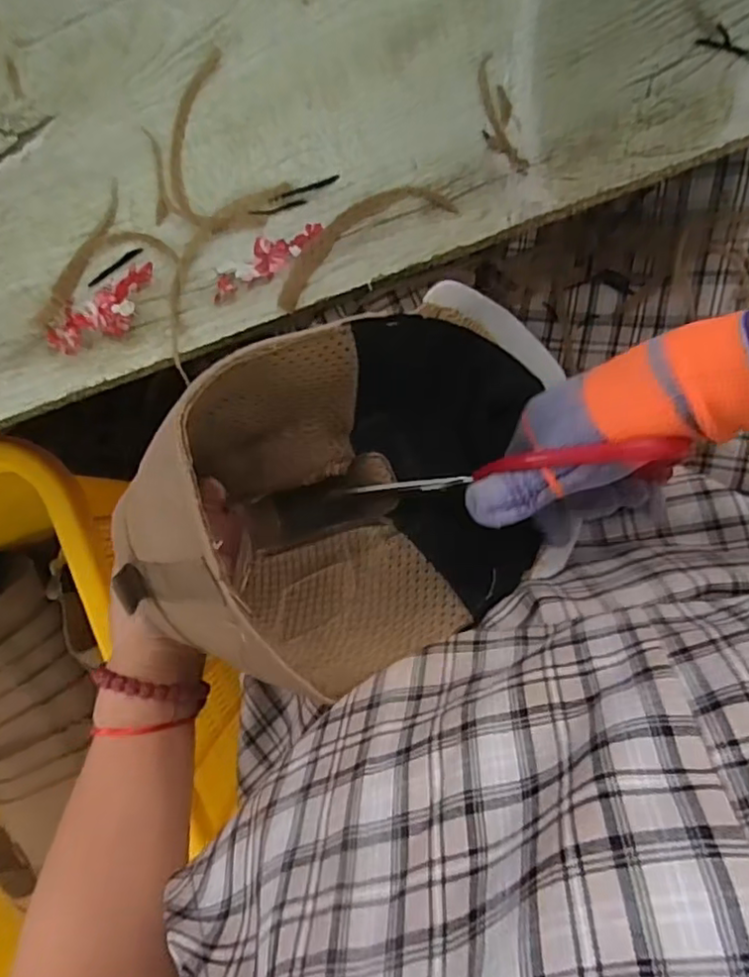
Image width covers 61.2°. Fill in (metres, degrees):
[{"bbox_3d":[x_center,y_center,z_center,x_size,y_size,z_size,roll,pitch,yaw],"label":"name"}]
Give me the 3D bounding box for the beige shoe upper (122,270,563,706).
[{"bbox_3d":[0.004,-0.001,0.308,0.174,0.145,0.160,-18,90,7],"label":"beige shoe upper"}]

